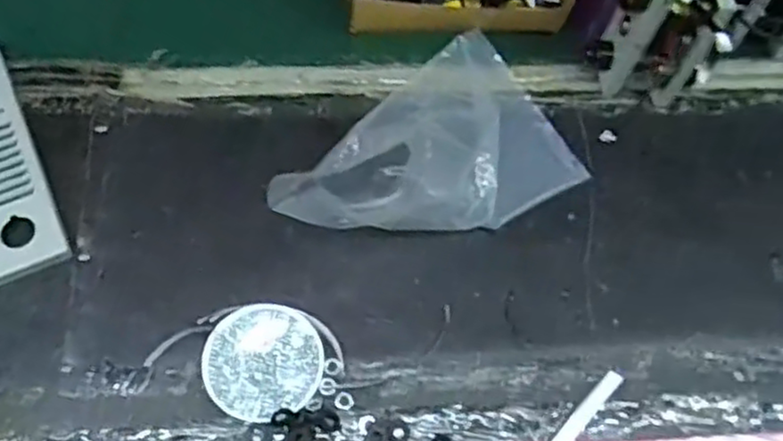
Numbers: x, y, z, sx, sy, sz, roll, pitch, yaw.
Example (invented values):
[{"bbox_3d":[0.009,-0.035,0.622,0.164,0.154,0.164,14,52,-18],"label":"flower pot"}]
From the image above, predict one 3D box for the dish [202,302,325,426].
[{"bbox_3d":[-0.107,0.117,0.604,0.096,0.011,0.097,2,65,-3],"label":"dish"}]

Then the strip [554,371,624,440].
[{"bbox_3d":[0.146,0.177,0.592,0.014,0.005,0.142,41,69,14],"label":"strip"}]

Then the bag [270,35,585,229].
[{"bbox_3d":[0.028,-0.066,0.699,0.283,0.054,0.193,-29,70,-16],"label":"bag"}]

